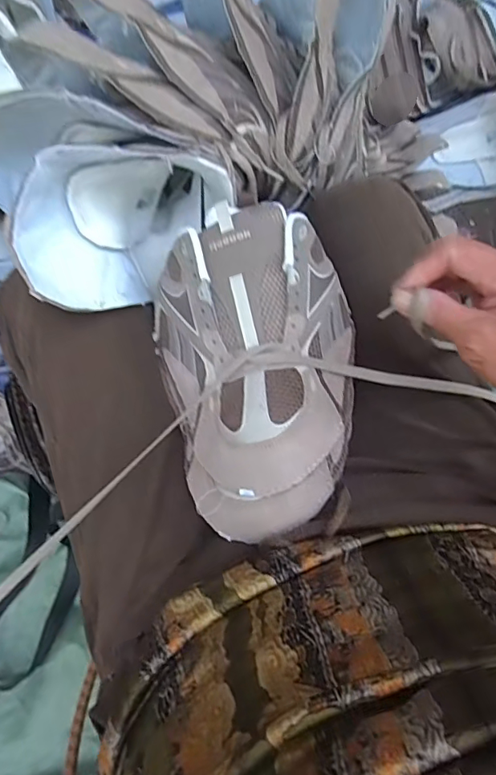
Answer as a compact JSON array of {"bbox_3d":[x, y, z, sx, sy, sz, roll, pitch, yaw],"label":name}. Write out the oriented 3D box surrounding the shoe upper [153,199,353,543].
[{"bbox_3d":[0.013,-0.019,0.372,0.148,0.053,0.234,-12,73,-4],"label":"shoe upper"}]

